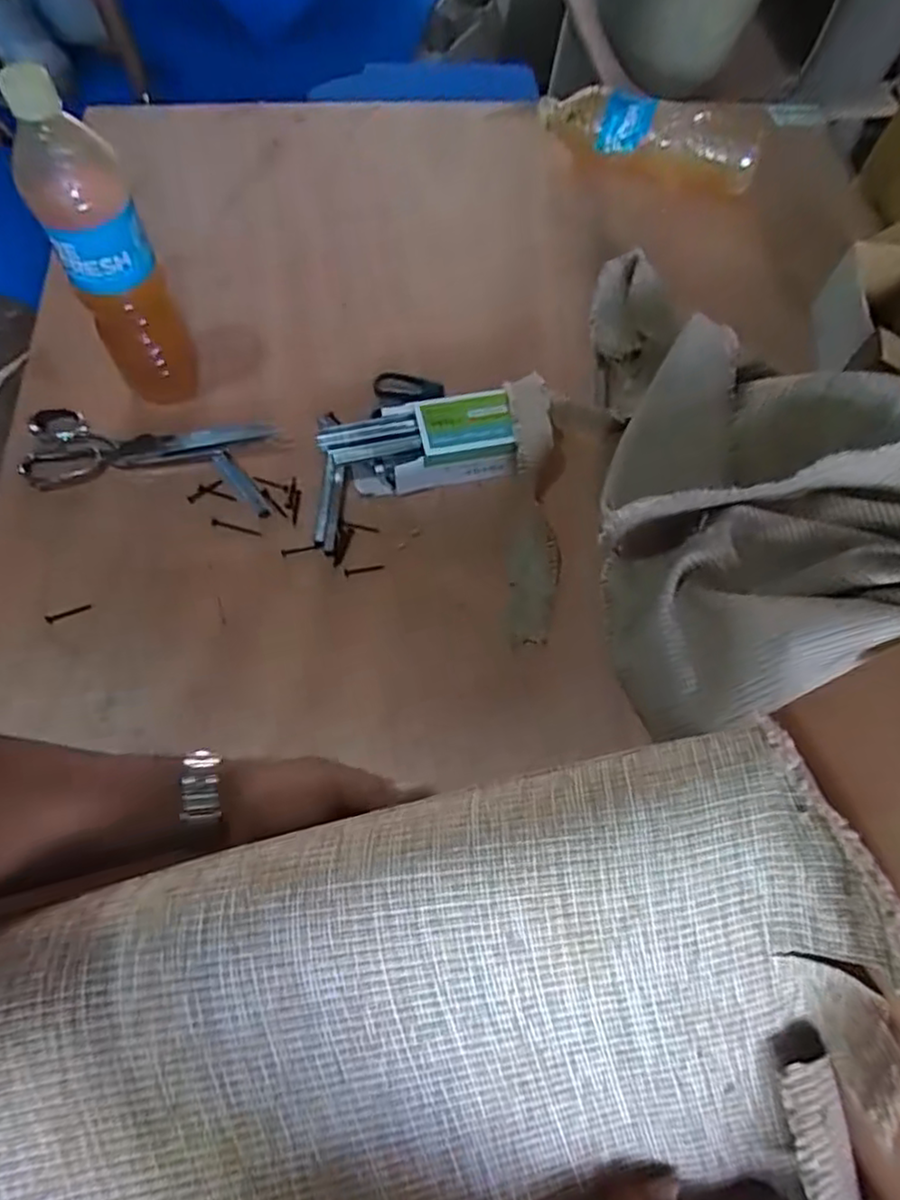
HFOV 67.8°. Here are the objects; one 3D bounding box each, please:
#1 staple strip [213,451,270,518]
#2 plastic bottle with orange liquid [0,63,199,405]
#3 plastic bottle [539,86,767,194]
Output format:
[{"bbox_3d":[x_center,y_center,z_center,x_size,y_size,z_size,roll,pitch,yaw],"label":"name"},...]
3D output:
[{"bbox_3d":[-0.198,-0.112,0.640,0.014,0.007,0.084,-37,72,-18],"label":"staple strip"},{"bbox_3d":[-0.285,-0.283,0.573,0.079,0.269,0.077,-28,70,-15],"label":"plastic bottle with orange liquid"},{"bbox_3d":[0.239,-0.566,0.807,0.268,0.061,0.059,18,66,5],"label":"plastic bottle"}]

